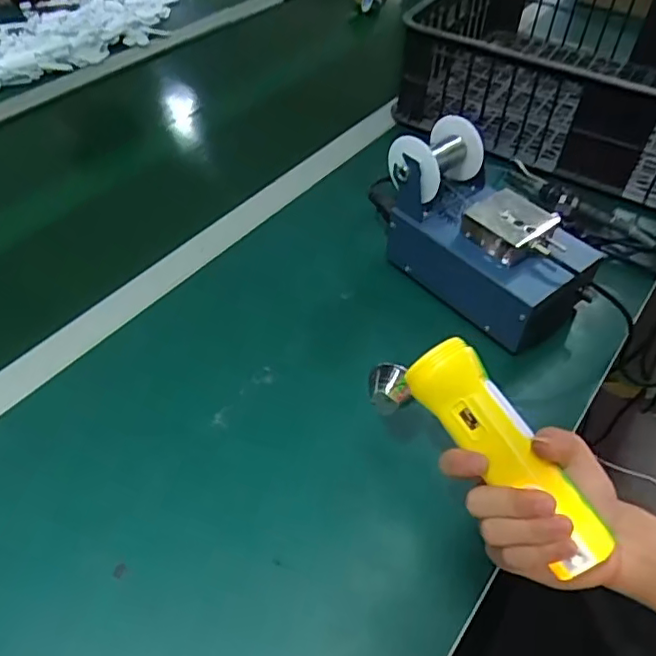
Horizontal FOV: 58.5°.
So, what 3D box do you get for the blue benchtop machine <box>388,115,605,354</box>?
[{"bbox_3d":[0.153,-0.100,0.581,0.109,0.125,0.215,-32,56,-26],"label":"blue benchtop machine"}]

